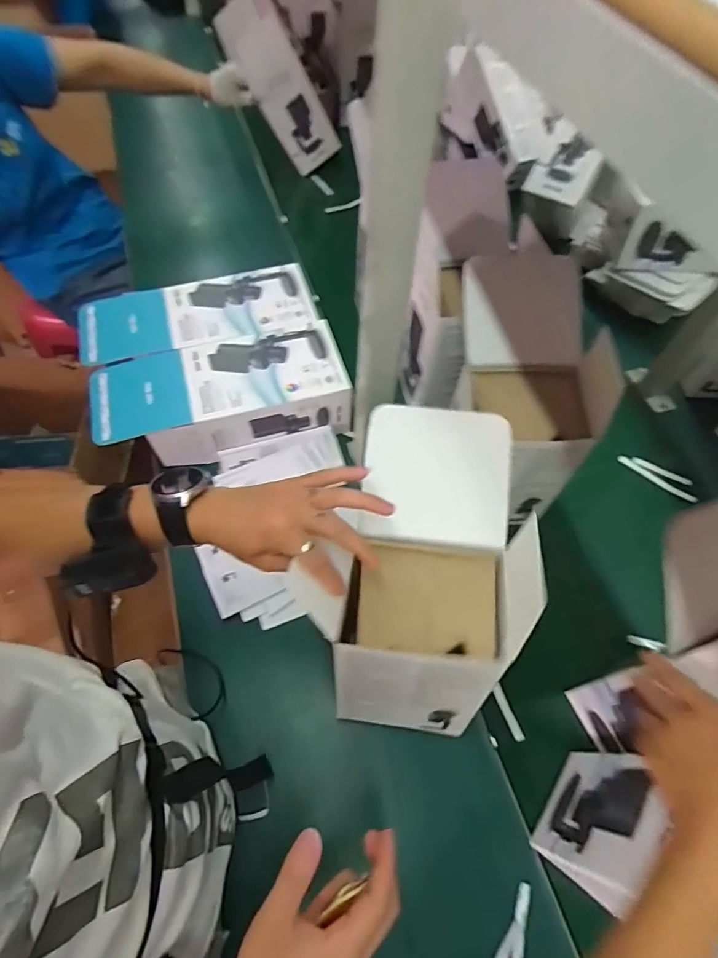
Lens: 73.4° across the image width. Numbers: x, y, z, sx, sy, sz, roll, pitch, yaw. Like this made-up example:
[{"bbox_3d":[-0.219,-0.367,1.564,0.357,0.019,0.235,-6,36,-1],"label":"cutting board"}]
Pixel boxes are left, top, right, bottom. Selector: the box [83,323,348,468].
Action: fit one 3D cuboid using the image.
[{"bbox_3d":[-0.208,-0.127,0.755,0.371,0.090,0.163,-14,60,-11],"label":"box"}]

